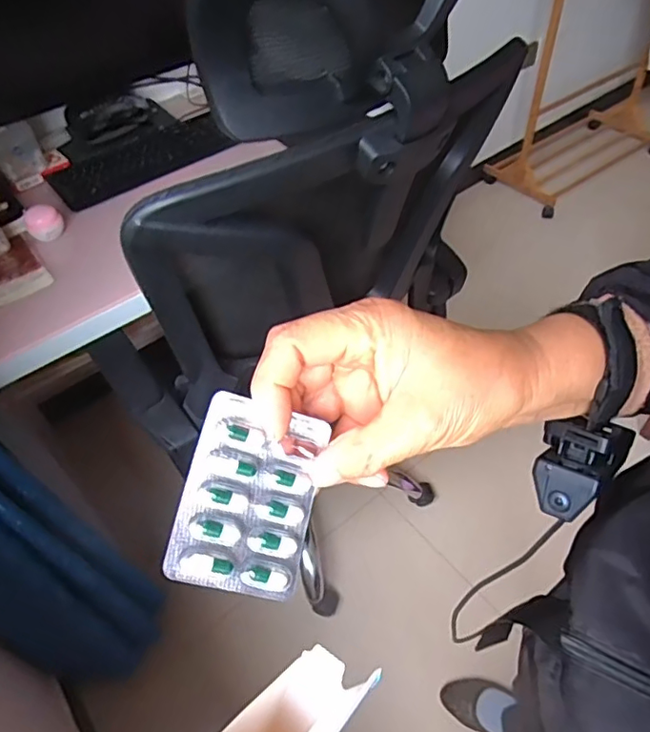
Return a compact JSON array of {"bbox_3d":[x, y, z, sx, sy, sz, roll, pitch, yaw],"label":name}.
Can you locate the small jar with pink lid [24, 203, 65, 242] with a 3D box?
[{"bbox_3d":[-0.474,-0.244,0.940,0.057,0.042,0.048,-31,55,-18],"label":"small jar with pink lid"}]

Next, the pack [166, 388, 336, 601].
[{"bbox_3d":[-0.031,0.055,0.238,0.055,0.006,0.077,19,72,-15],"label":"pack"}]

